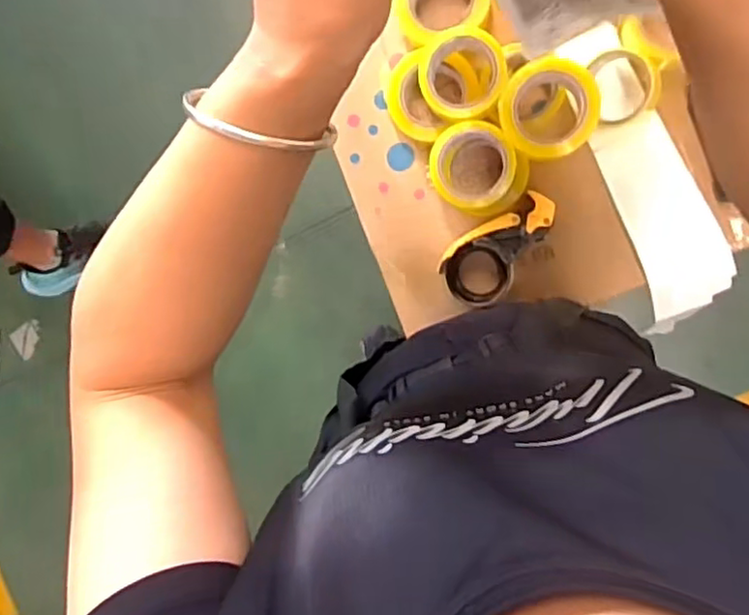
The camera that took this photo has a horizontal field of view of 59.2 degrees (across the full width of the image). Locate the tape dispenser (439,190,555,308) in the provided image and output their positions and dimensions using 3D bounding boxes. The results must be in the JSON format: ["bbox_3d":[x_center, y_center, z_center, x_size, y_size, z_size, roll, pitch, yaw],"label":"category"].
[{"bbox_3d":[0.151,-0.077,0.846,0.094,0.070,0.164,32,97,5],"label":"tape dispenser"}]

